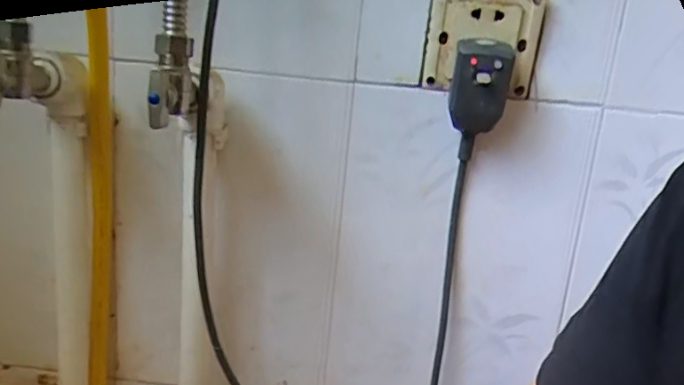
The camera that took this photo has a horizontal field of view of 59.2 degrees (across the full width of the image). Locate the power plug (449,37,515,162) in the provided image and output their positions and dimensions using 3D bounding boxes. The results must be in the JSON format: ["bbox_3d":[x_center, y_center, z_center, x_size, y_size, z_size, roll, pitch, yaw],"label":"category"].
[{"bbox_3d":[0.103,-0.069,0.454,0.041,0.088,0.038,9,16,13],"label":"power plug"}]

